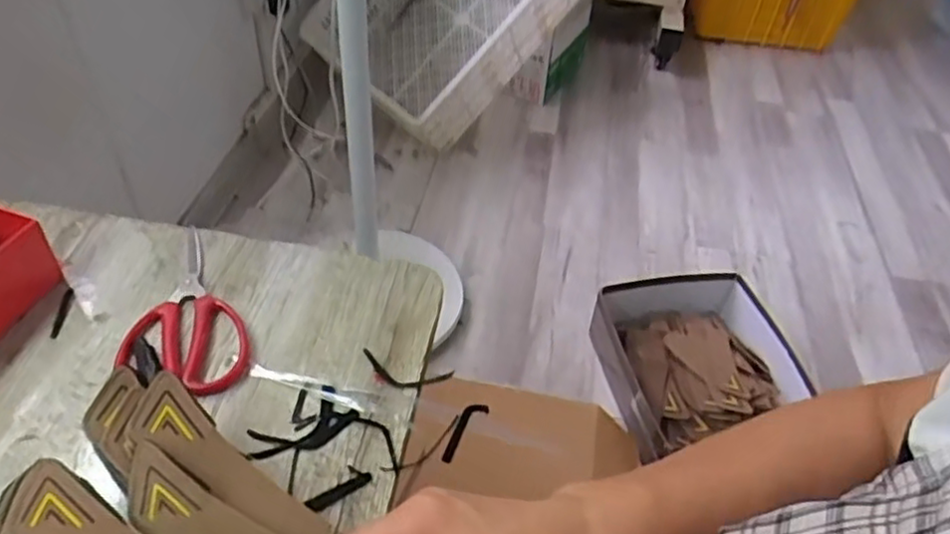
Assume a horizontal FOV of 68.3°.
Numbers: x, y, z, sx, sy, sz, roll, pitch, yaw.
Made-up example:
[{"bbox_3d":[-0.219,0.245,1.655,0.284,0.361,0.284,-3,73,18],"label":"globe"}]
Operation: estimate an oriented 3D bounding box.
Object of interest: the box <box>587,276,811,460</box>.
[{"bbox_3d":[0.362,0.154,1.162,0.286,0.135,0.309,-2,44,-5],"label":"box"}]

